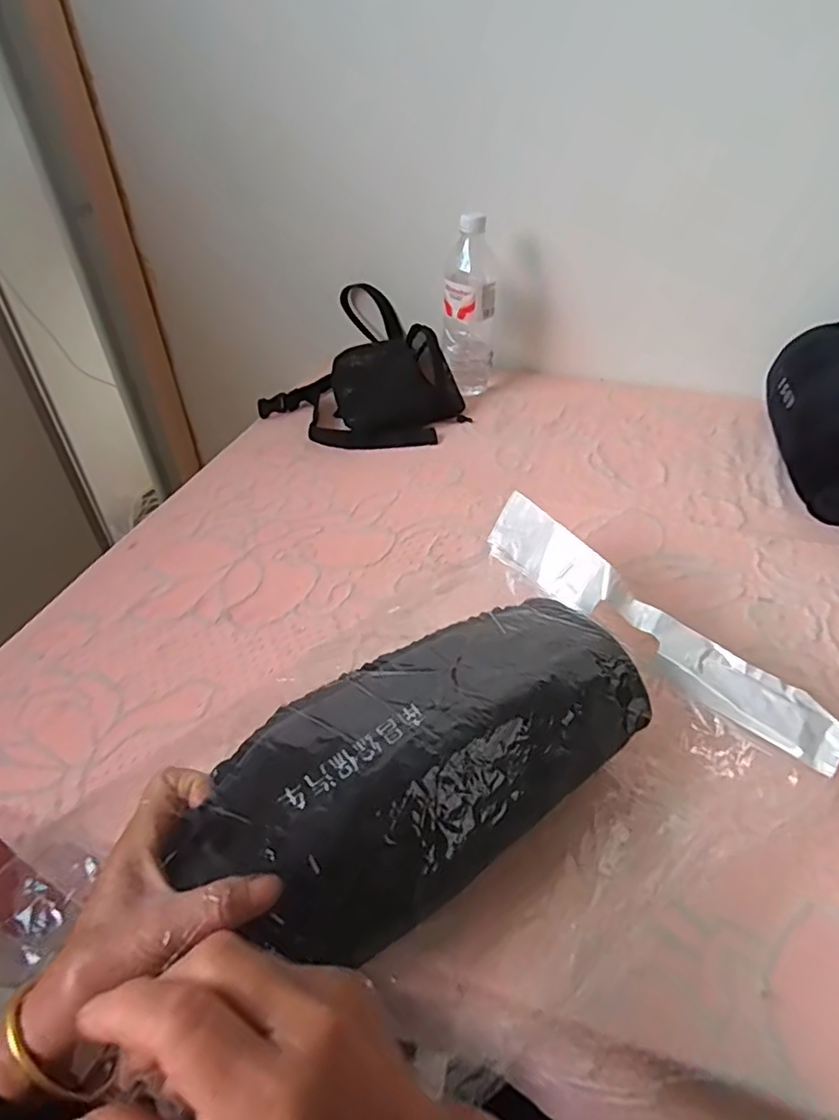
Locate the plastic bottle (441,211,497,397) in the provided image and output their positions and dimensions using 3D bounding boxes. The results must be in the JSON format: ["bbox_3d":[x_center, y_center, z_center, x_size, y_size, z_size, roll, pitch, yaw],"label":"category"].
[{"bbox_3d":[0.068,-0.341,0.843,0.072,0.222,0.061,0,41,3],"label":"plastic bottle"}]

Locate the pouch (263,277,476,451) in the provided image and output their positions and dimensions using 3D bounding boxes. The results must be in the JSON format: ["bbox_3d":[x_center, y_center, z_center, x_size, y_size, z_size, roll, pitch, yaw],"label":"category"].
[{"bbox_3d":[-0.086,-0.279,0.873,0.265,0.098,0.316,-6,41,-5],"label":"pouch"}]

